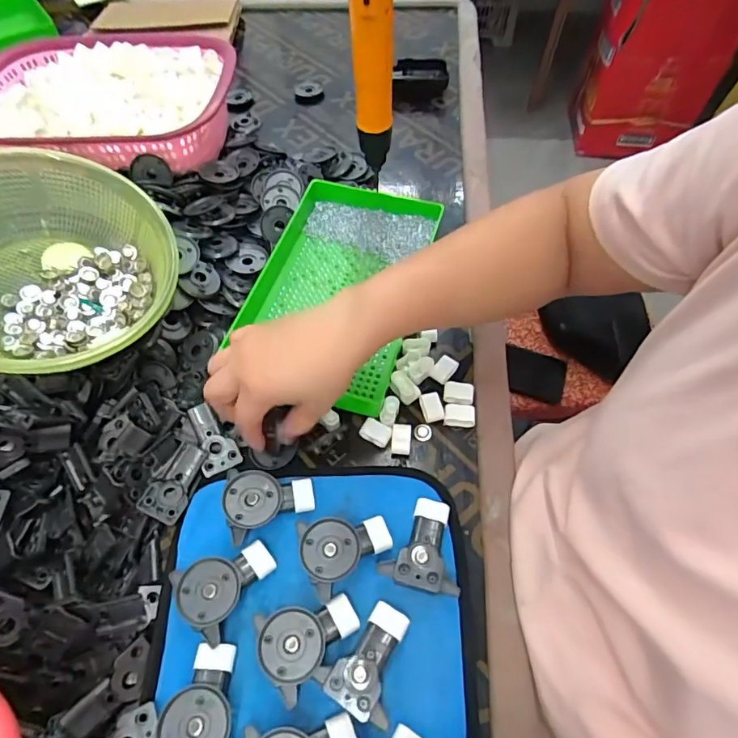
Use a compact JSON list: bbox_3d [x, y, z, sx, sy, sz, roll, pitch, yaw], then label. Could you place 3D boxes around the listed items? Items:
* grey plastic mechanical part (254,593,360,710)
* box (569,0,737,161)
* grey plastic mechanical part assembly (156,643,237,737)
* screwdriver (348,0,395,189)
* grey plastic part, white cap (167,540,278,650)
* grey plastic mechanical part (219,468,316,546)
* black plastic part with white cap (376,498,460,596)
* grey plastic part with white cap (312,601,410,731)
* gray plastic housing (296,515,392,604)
[{"bbox_3d":[-0.039,0.183,0.319,0.064,0.020,0.051,-13,60,-8],"label":"grey plastic mechanical part"},{"bbox_3d":[0.882,-0.974,1.496,0.348,0.507,0.371,14,60,8],"label":"box"},{"bbox_3d":[-0.108,0.210,0.303,0.053,0.021,0.063,-2,59,-2],"label":"grey plastic mechanical part assembly"},{"bbox_3d":[0.002,-0.248,0.397,0.038,0.204,0.030,0,59,0],"label":"screwdriver"},{"bbox_3d":[-0.099,0.153,0.340,0.065,0.020,0.053,-27,63,-15],"label":"grey plastic part, white cap"},{"bbox_3d":[-0.076,0.099,0.371,0.064,0.026,0.051,-7,60,-5],"label":"grey plastic mechanical part"},{"bbox_3d":[0.038,0.127,0.354,0.053,0.021,0.064,6,59,4],"label":"black plastic part with white cap"},{"bbox_3d":[0.003,0.187,0.316,0.049,0.017,0.064,29,63,16],"label":"grey plastic part with white cap"},{"bbox_3d":[-0.016,0.133,0.351,0.064,0.021,0.052,-10,60,-6],"label":"gray plastic housing"}]

